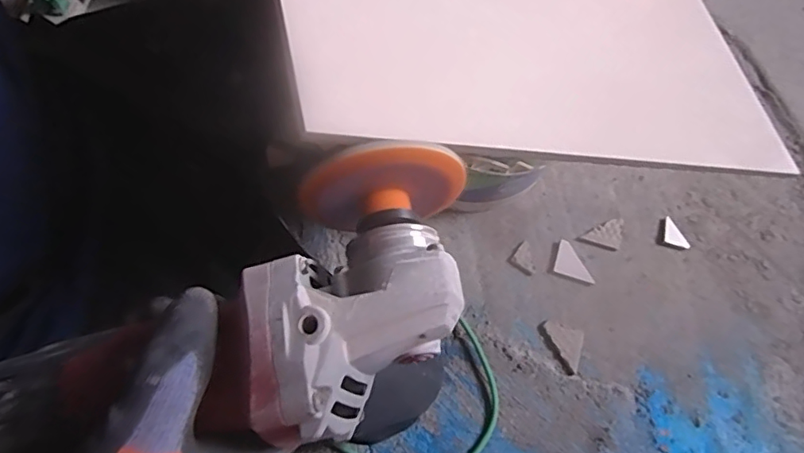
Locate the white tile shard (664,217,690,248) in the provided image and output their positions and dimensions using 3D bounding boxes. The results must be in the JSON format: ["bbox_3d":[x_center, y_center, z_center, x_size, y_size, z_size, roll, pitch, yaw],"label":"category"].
[{"bbox_3d":[0.400,0.014,0.798,0.029,0.009,0.050,-28,69,-17],"label":"white tile shard"}]

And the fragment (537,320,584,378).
[{"bbox_3d":[0.210,0.161,0.724,0.058,0.007,0.059,18,64,5],"label":"fragment"}]

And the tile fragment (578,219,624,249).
[{"bbox_3d":[0.296,0.007,0.800,0.061,0.008,0.046,13,63,3],"label":"tile fragment"}]

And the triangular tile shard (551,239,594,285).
[{"bbox_3d":[0.246,0.049,0.765,0.057,0.004,0.052,18,64,5],"label":"triangular tile shard"}]

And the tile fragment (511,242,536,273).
[{"bbox_3d":[0.179,0.045,0.770,0.038,0.006,0.034,36,67,13],"label":"tile fragment"}]

